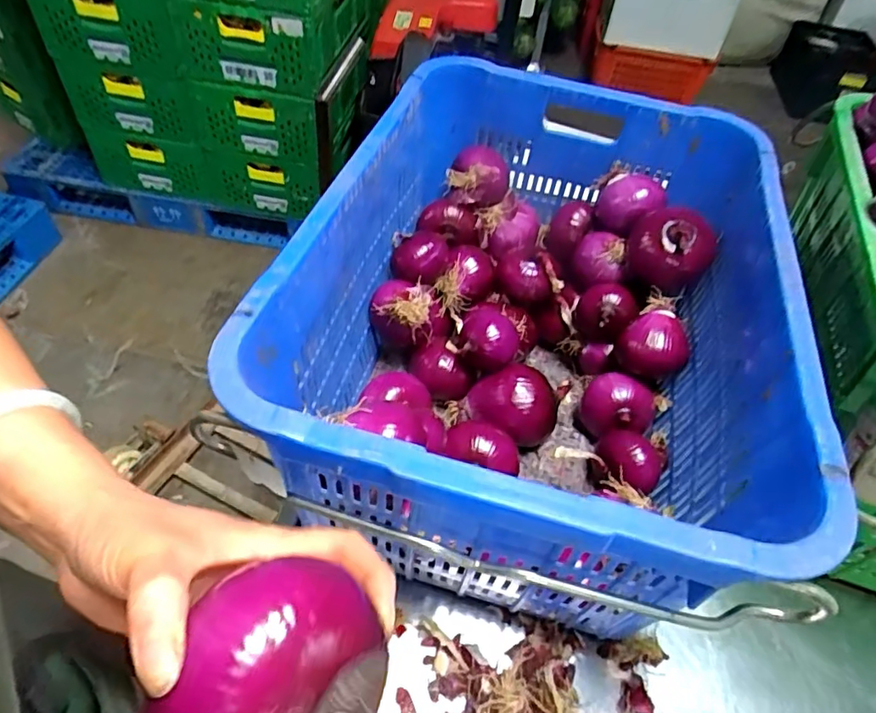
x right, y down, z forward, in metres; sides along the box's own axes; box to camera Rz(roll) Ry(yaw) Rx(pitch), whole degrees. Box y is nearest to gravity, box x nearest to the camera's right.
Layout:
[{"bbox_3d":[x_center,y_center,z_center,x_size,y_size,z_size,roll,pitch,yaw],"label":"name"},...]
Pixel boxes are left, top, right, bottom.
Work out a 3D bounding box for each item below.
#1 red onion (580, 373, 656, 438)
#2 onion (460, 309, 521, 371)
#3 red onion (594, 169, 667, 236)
[{"bbox_3d":[0.217,0.066,0.692,0.074,0.064,0.079,3,50,-4],"label":"red onion"},{"bbox_3d":[0.060,-0.018,0.666,0.068,0.053,0.055,10,50,2],"label":"onion"},{"bbox_3d":[0.246,-0.194,0.734,0.081,0.064,0.067,20,51,11],"label":"red onion"}]

